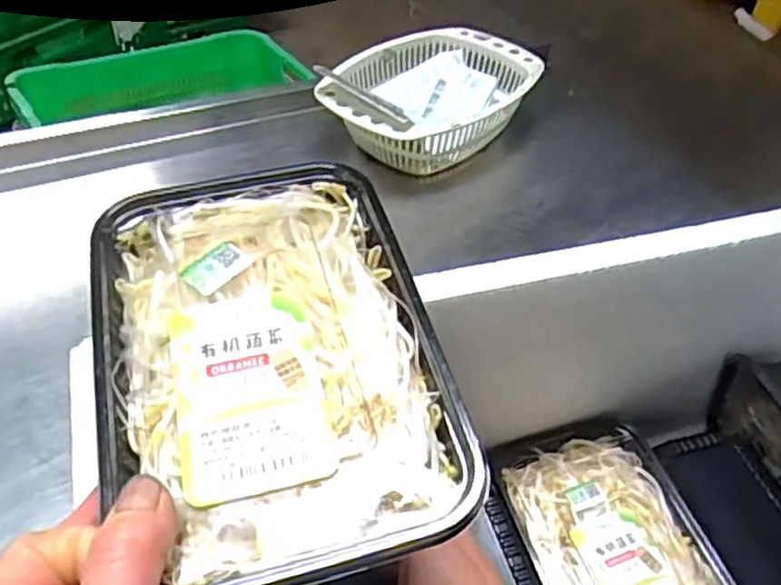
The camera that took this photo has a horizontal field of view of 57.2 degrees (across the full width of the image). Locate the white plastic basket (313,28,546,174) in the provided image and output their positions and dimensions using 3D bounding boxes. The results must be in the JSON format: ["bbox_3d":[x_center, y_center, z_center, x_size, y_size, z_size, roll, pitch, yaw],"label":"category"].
[{"bbox_3d":[0.044,-0.256,0.956,0.203,0.092,0.303,34,50,24],"label":"white plastic basket"}]

